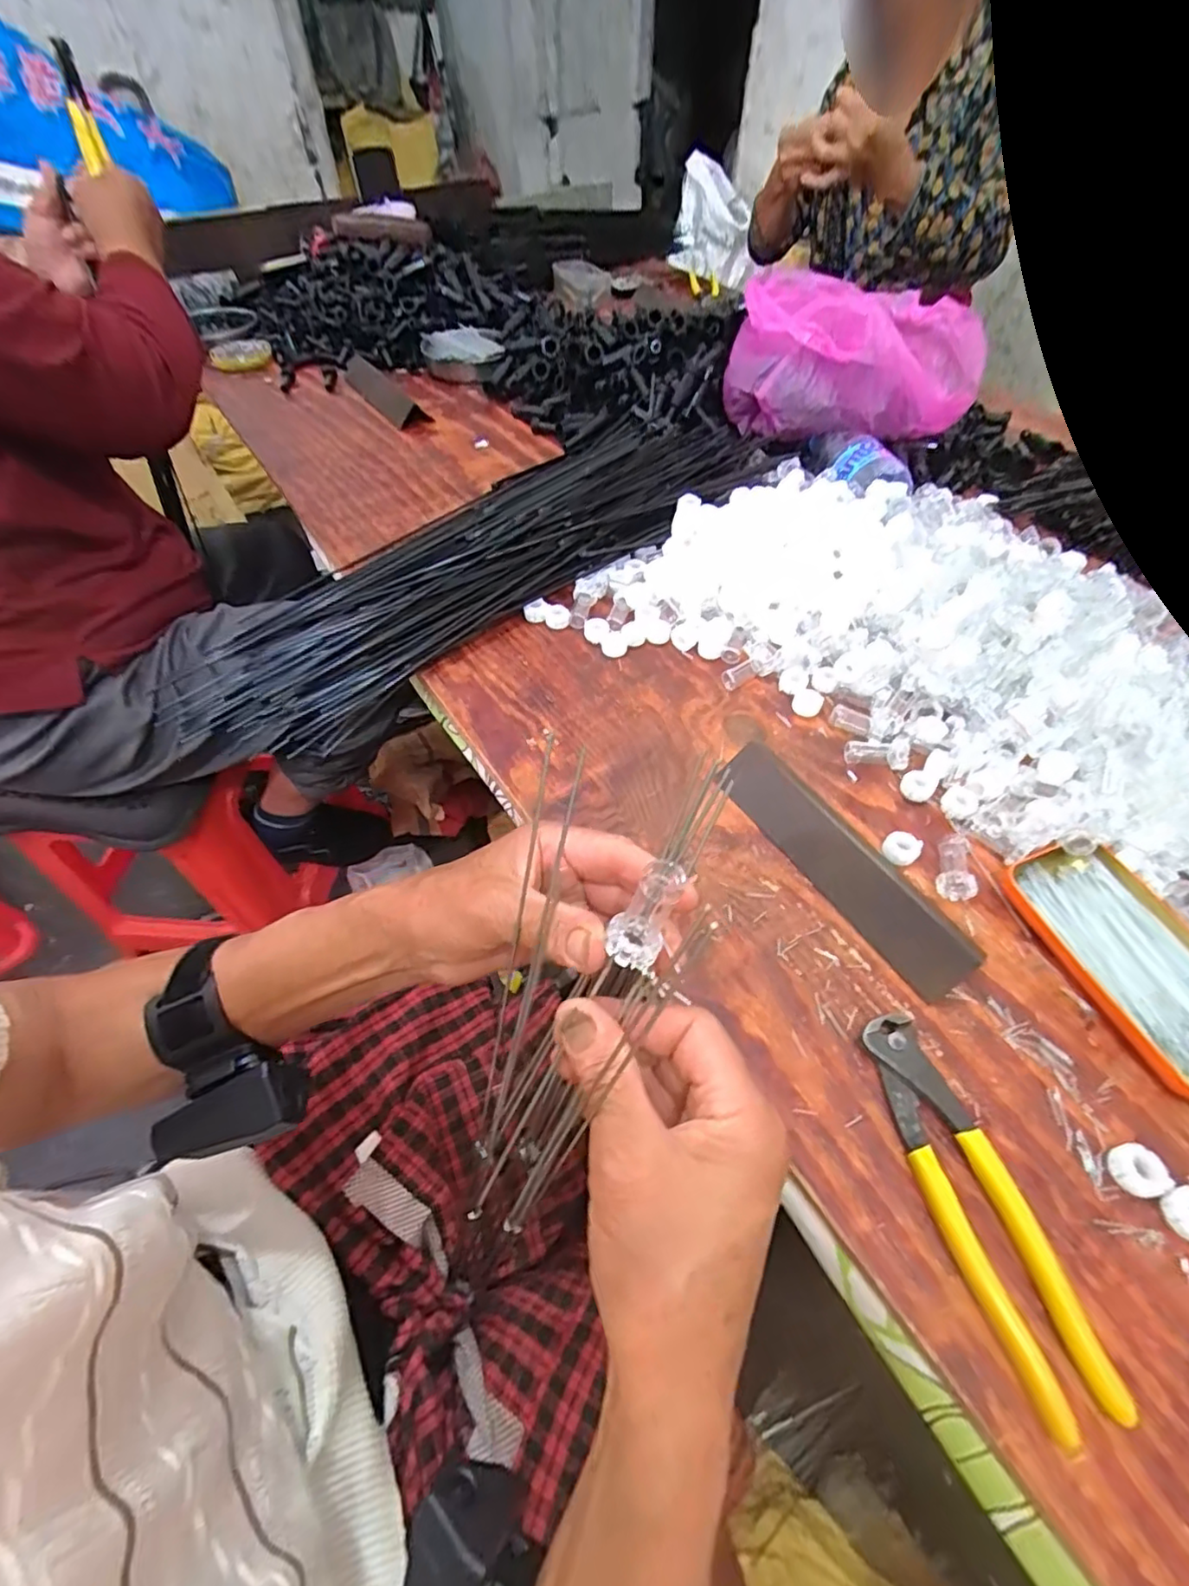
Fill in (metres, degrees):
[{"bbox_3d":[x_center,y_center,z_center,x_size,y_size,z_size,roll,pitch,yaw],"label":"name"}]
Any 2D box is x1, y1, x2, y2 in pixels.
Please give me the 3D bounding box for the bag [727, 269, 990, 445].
[{"bbox_3d":[0.287,-0.474,0.670,0.255,0.114,0.162,-9,54,-7],"label":"bag"}]

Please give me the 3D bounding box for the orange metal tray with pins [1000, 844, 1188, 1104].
[{"bbox_3d":[0.324,0.096,0.365,0.077,0.019,0.144,-16,55,-12],"label":"orange metal tray with pins"}]

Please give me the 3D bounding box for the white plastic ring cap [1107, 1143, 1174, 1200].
[{"bbox_3d":[0.267,0.186,0.302,0.022,0.011,0.022,0,54,0],"label":"white plastic ring cap"}]

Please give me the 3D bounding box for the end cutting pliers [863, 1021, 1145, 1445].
[{"bbox_3d":[0.180,0.192,0.295,0.039,0.015,0.164,-12,55,-9],"label":"end cutting pliers"}]

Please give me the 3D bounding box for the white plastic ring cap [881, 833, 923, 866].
[{"bbox_3d":[0.206,0.038,0.412,0.022,0.012,0.021,0,54,0],"label":"white plastic ring cap"}]

